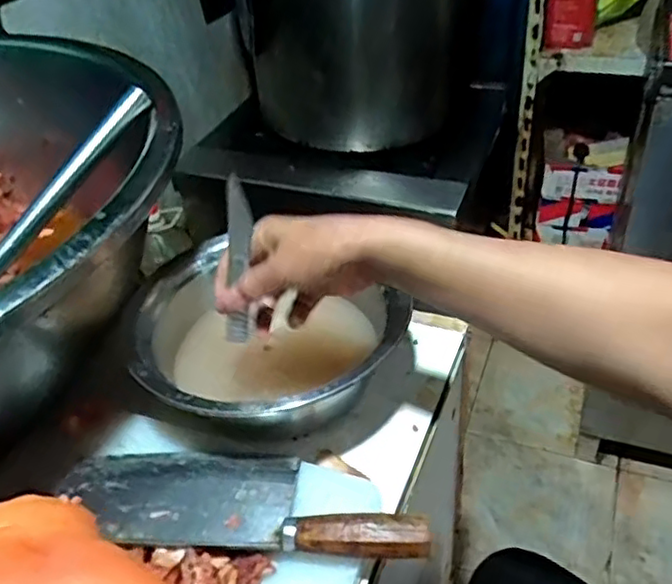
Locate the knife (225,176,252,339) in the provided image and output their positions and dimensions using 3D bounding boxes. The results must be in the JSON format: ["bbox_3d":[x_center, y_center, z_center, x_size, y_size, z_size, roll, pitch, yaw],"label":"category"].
[{"bbox_3d":[-0.077,-0.021,0.508,0.019,0.137,0.013,15,25,23],"label":"knife"}]

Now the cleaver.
[{"bbox_3d":[-0.073,0.151,0.488,0.276,0.027,0.092,0,40,7],"label":"cleaver"}]

